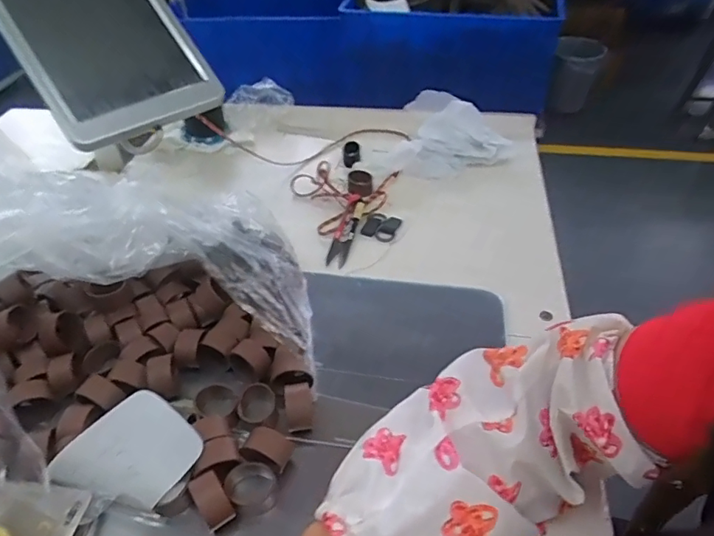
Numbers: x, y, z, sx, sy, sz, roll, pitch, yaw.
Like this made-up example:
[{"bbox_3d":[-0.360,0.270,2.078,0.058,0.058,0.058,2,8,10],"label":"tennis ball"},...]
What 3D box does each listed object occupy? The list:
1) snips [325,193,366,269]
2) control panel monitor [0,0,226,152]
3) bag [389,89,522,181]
[{"bbox_3d":[-0.011,-0.045,0.574,0.021,0.012,0.112,10,45,12],"label":"snips"},{"bbox_3d":[-0.247,-0.221,0.494,0.147,0.039,0.222,-32,83,-29],"label":"control panel monitor"},{"bbox_3d":[0.129,-0.176,0.671,0.151,0.047,0.156,10,45,12],"label":"bag"}]

